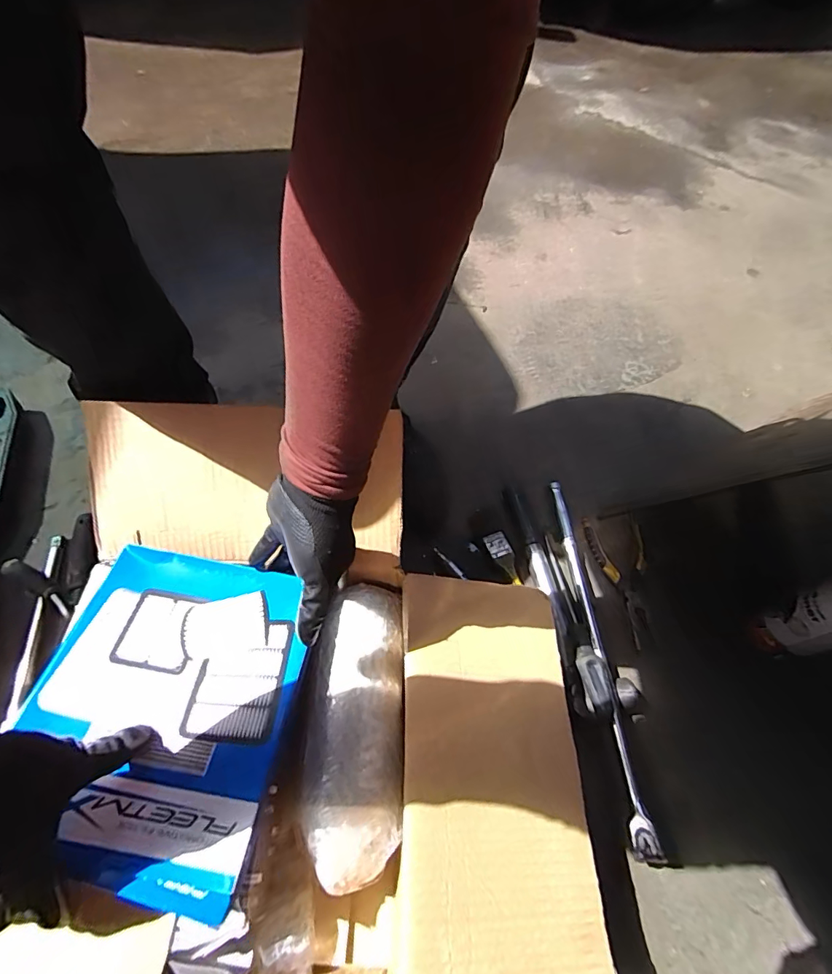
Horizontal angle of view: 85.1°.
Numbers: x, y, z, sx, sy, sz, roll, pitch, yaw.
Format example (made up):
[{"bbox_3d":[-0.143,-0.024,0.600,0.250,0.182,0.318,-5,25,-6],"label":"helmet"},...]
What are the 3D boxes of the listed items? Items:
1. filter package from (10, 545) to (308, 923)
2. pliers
[{"bbox_3d":[-0.212,0.174,0.380,0.213,0.024,0.248,7,56,2],"label":"filter package"},{"bbox_3d":[0.273,0.122,0.612,0.073,0.019,0.173,5,57,2],"label":"pliers"}]

